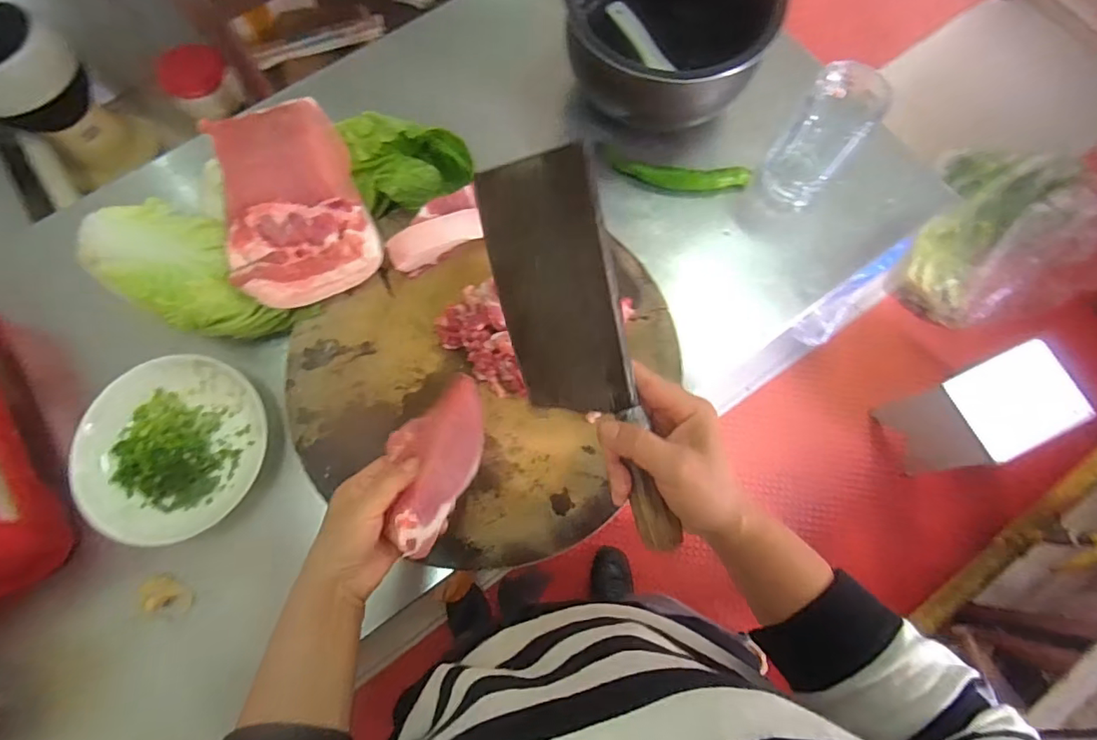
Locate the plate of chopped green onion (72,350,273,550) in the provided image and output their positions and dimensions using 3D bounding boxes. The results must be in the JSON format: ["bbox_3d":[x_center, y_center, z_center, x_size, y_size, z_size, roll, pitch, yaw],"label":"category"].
[{"bbox_3d":[-0.369,0.073,0.538,0.170,0.036,0.172,0,74,0],"label":"plate of chopped green onion"}]

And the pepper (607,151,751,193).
[{"bbox_3d":[0.150,-0.225,0.624,0.161,0.027,0.026,5,74,1],"label":"pepper"}]

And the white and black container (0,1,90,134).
[{"bbox_3d":[-1.255,-0.700,1.267,0.244,0.220,0.243,34,77,9],"label":"white and black container"}]

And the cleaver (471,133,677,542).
[{"bbox_3d":[0.014,-0.007,0.366,0.016,0.101,0.259,-29,108,-44],"label":"cleaver"}]

